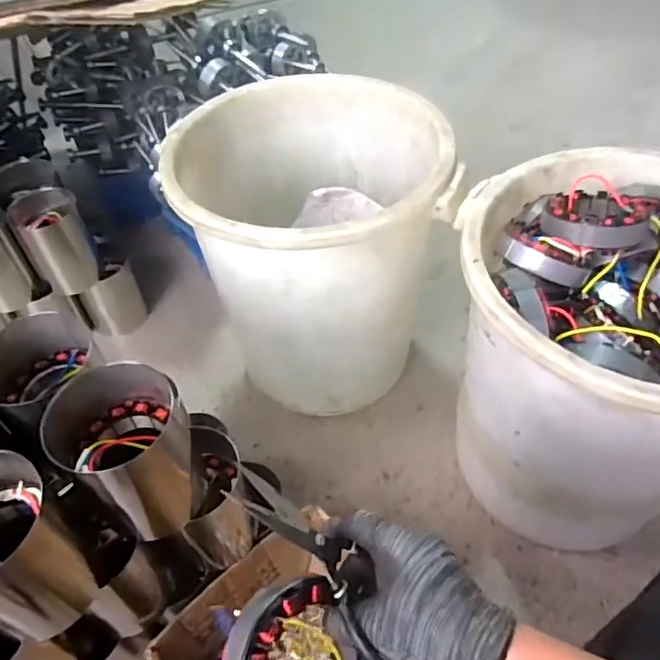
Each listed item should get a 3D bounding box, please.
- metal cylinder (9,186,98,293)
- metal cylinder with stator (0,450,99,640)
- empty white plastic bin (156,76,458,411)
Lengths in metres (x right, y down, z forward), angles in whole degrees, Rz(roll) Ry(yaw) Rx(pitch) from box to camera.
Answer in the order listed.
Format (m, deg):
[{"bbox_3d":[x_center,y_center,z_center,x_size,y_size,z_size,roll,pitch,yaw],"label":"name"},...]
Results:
[{"bbox_3d":[-0.522,-0.178,1.108,0.117,0.165,0.129,-28,53,-19],"label":"metal cylinder"},{"bbox_3d":[-0.303,0.212,0.558,0.106,0.183,0.112,33,58,28],"label":"metal cylinder with stator"},{"bbox_3d":[-0.022,-0.118,0.983,0.393,0.433,0.385,-7,49,-2],"label":"empty white plastic bin"}]

